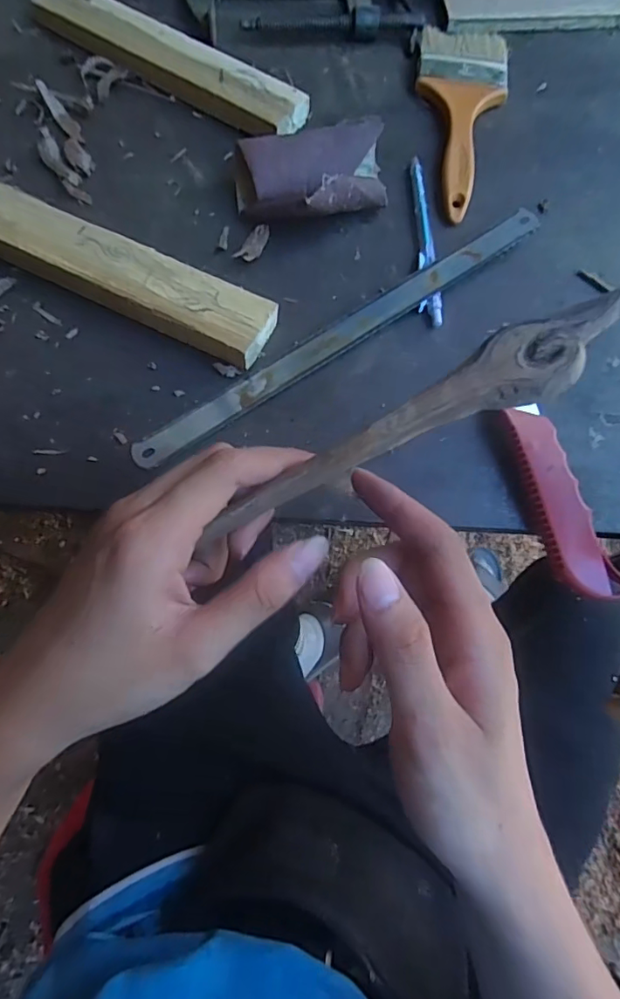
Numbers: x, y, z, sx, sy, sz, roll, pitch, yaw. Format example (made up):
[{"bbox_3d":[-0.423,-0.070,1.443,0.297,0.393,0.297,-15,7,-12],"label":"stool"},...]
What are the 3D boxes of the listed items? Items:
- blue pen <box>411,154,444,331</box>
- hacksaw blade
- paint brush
[{"bbox_3d":[0.080,-0.179,0.358,0.013,0.006,0.146,2,70,-2],"label":"blue pen"},{"bbox_3d":[0.025,-0.110,0.331,0.306,0.005,0.021,-34,77,-10],"label":"hacksaw blade"},{"bbox_3d":[0.114,-0.289,0.395,0.069,0.012,0.195,8,70,1],"label":"paint brush"}]

